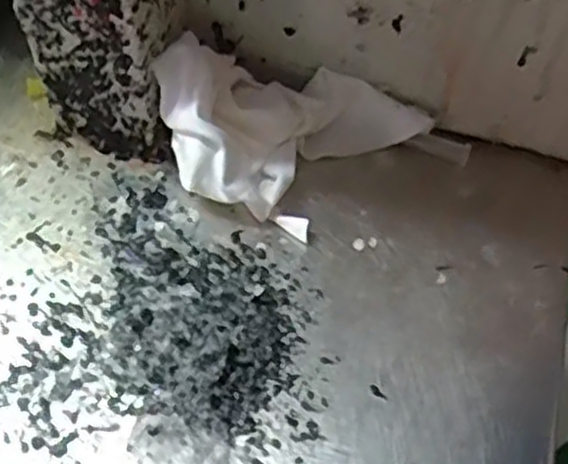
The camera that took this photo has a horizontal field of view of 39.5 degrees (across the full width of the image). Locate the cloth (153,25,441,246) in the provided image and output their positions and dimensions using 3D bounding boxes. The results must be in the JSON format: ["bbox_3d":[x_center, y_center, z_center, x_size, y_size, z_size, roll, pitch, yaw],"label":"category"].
[{"bbox_3d":[0.003,-0.035,0.274,0.090,0.042,0.059,14,60,4],"label":"cloth"}]

